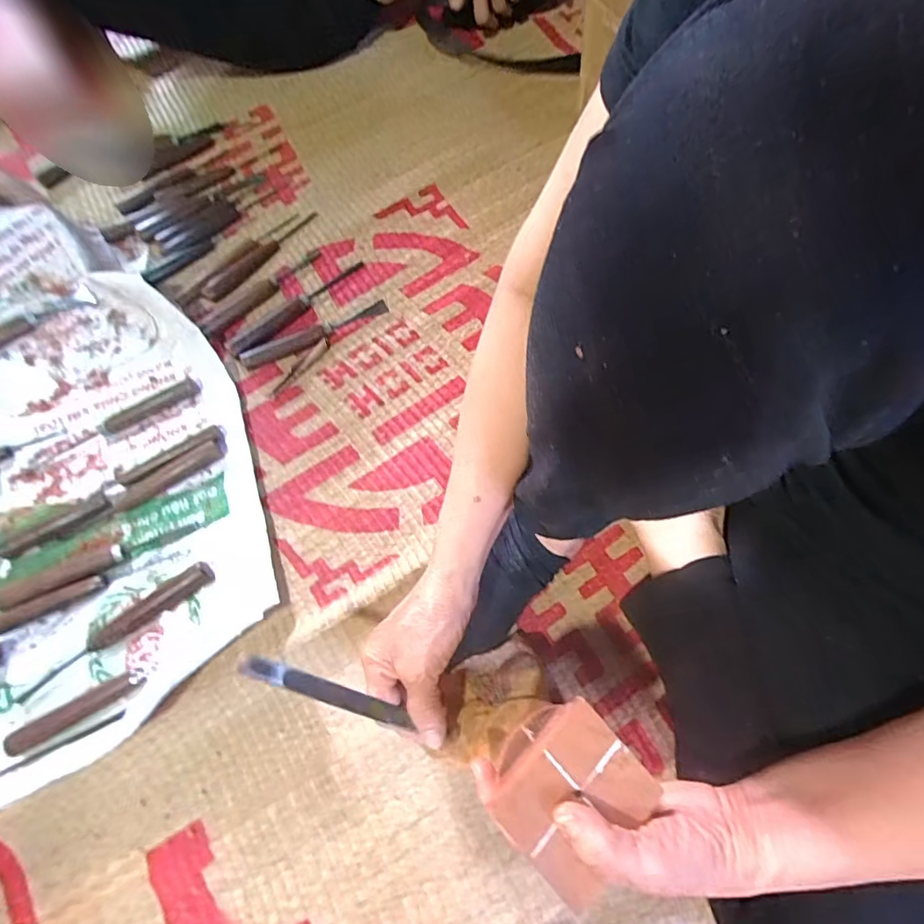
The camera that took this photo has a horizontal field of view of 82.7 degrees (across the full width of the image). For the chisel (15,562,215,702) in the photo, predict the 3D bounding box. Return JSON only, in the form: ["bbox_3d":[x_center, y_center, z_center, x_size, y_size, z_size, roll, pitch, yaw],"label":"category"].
[{"bbox_3d":[-0.315,0.150,0.477,0.183,0.016,0.022,-32,71,-10],"label":"chisel"}]

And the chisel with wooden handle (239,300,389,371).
[{"bbox_3d":[-0.165,-0.145,0.591,0.170,0.017,0.023,-25,70,-8],"label":"chisel with wooden handle"}]

